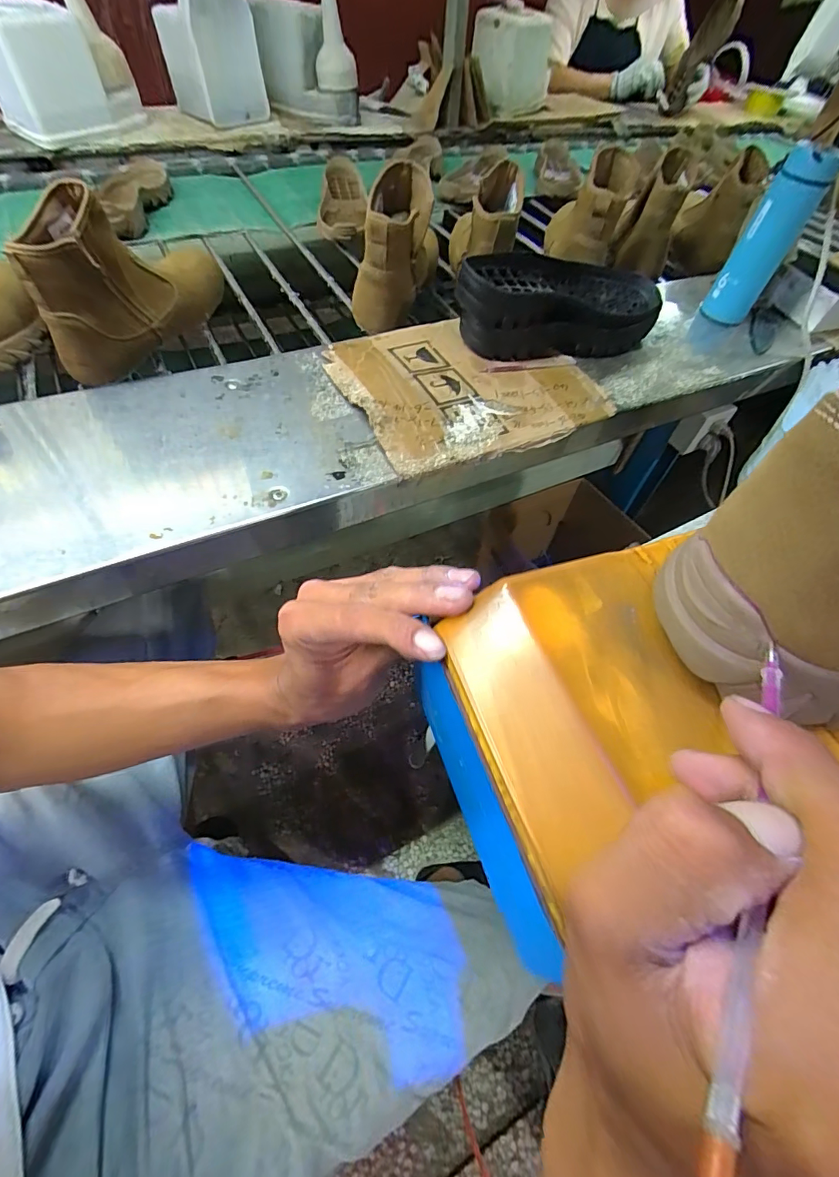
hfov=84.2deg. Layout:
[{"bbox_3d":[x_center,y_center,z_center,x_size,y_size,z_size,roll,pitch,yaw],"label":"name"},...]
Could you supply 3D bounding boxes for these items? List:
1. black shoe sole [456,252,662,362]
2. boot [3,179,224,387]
[{"bbox_3d":[0.179,-0.365,0.590,0.274,0.082,0.123,-10,58,-12],"label":"black shoe sole"},{"bbox_3d":[-0.338,-0.367,0.542,0.103,0.148,0.254,13,56,4],"label":"boot"}]

